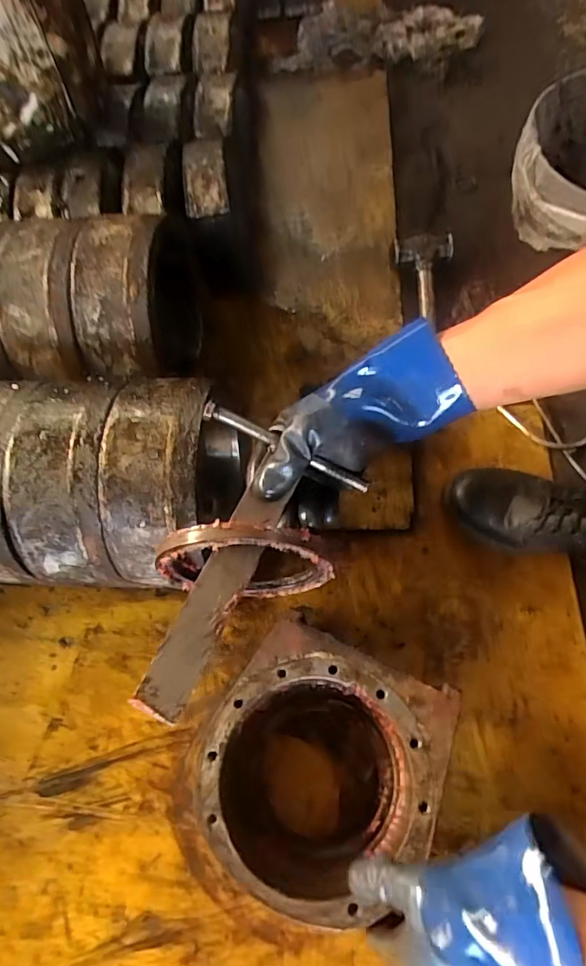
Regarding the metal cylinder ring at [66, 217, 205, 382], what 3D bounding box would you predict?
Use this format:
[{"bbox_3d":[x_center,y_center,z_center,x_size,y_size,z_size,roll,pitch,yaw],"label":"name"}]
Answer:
[{"bbox_3d":[-0.192,-0.229,0.668,0.094,0.193,0.212,0,66,7],"label":"metal cylinder ring"}]

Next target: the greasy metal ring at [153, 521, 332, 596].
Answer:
[{"bbox_3d":[-0.040,0.071,0.460,0.143,0.147,0.023,-3,65,2],"label":"greasy metal ring"}]

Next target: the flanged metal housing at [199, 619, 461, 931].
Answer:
[{"bbox_3d":[0.031,0.285,0.534,0.210,0.112,0.219,21,68,12],"label":"flanged metal housing"}]

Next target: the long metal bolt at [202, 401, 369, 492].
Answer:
[{"bbox_3d":[-0.006,-0.029,0.443,0.151,0.015,0.014,27,69,-2],"label":"long metal bolt"}]

